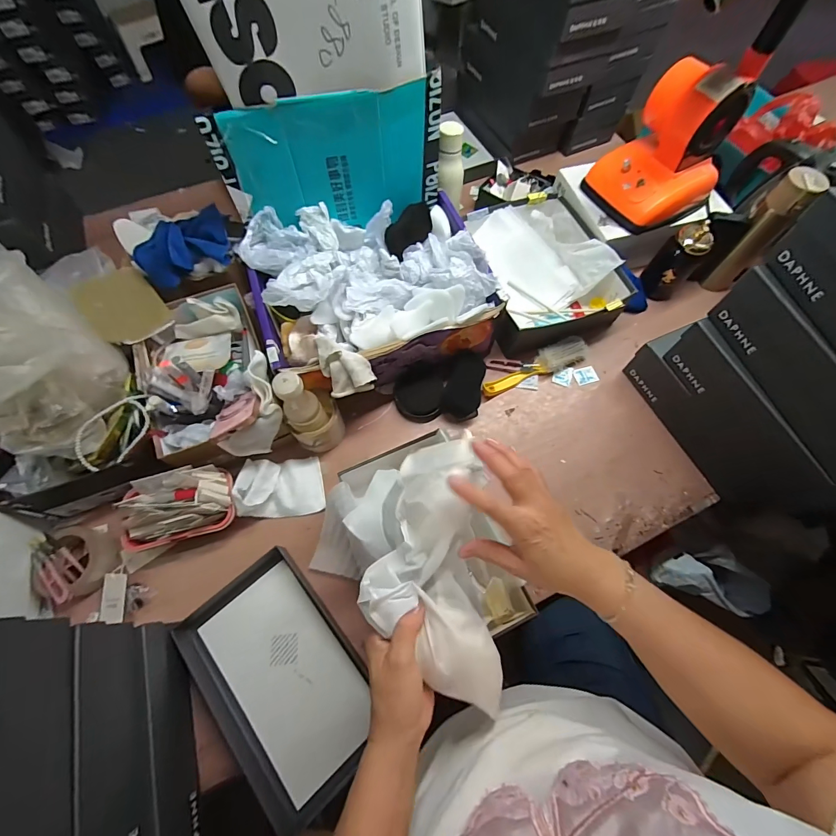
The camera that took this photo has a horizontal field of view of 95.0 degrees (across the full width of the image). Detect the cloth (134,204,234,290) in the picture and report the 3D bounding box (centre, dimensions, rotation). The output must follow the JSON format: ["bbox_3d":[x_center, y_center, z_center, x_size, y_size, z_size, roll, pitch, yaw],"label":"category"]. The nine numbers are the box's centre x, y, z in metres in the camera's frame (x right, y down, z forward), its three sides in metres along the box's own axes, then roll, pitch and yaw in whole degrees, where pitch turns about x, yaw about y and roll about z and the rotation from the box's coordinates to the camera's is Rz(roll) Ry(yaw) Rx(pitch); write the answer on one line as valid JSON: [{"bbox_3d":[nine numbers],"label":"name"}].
[{"bbox_3d":[-0.422,-0.310,0.690,0.162,0.060,0.114,-9,67,-5],"label":"cloth"}]

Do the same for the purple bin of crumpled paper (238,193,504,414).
[{"bbox_3d":[-0.078,-0.212,0.696,0.383,0.164,0.324,-18,68,-8],"label":"purple bin of crumpled paper"}]

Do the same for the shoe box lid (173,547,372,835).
[{"bbox_3d":[-0.193,0.367,0.544,0.188,0.031,0.302,-37,72,-15],"label":"shoe box lid"}]

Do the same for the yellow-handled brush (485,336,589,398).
[{"bbox_3d":[0.224,-0.100,0.746,0.221,0.035,0.048,-22,69,-10],"label":"yellow-handled brush"}]

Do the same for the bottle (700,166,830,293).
[{"bbox_3d":[0.644,-0.345,0.733,0.069,0.232,0.052,38,72,14],"label":"bottle"}]

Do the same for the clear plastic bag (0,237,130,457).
[{"bbox_3d":[-0.584,-0.126,0.513,0.189,0.241,0.307,-32,71,-13],"label":"clear plastic bag"}]

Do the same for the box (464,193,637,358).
[{"bbox_3d":[0.251,-0.304,0.799,0.260,0.100,0.321,-16,68,-7],"label":"box"}]

